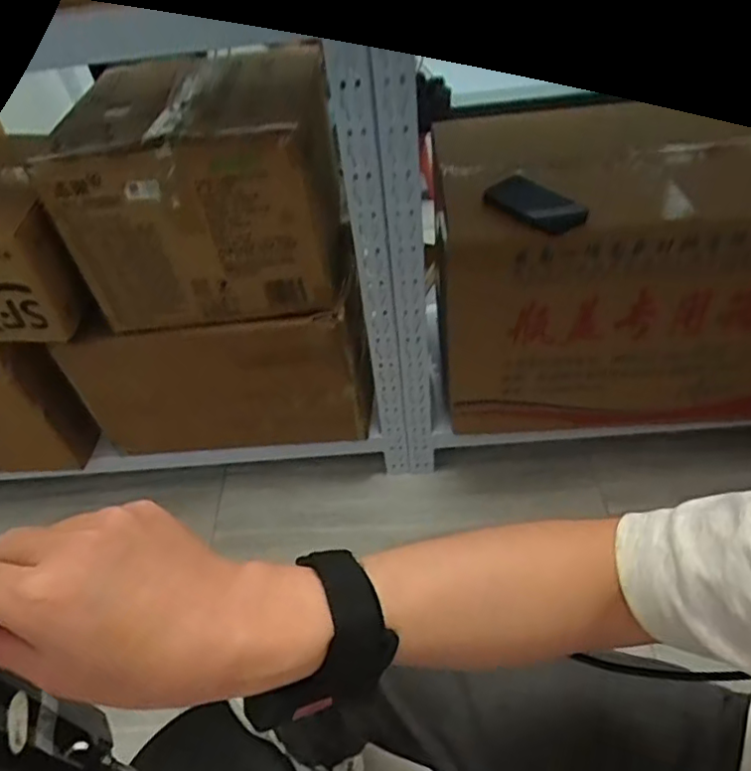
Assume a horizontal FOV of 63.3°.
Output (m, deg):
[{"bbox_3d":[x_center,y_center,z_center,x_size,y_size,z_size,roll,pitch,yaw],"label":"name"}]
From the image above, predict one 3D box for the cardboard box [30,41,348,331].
[{"bbox_3d":[-0.273,-0.332,0.979,0.383,0.324,0.337,-5,46,1],"label":"cardboard box"}]

